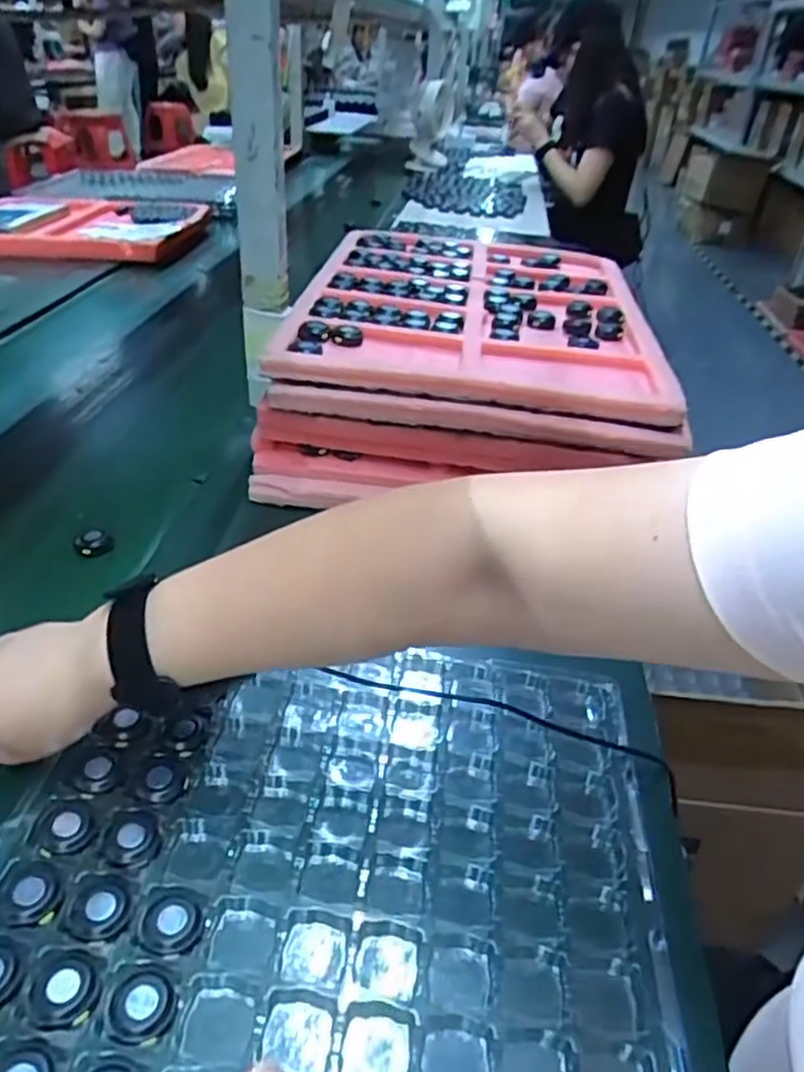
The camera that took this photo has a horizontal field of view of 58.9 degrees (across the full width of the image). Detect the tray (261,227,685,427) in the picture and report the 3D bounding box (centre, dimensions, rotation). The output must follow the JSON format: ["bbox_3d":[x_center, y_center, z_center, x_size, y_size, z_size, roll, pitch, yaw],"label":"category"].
[{"bbox_3d":[0.081,-0.263,0.802,0.354,0.033,0.479,6,35,4],"label":"tray"}]

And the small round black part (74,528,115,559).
[{"bbox_3d":[-0.261,0.006,0.604,0.031,0.017,0.019,-12,38,-22],"label":"small round black part"}]

